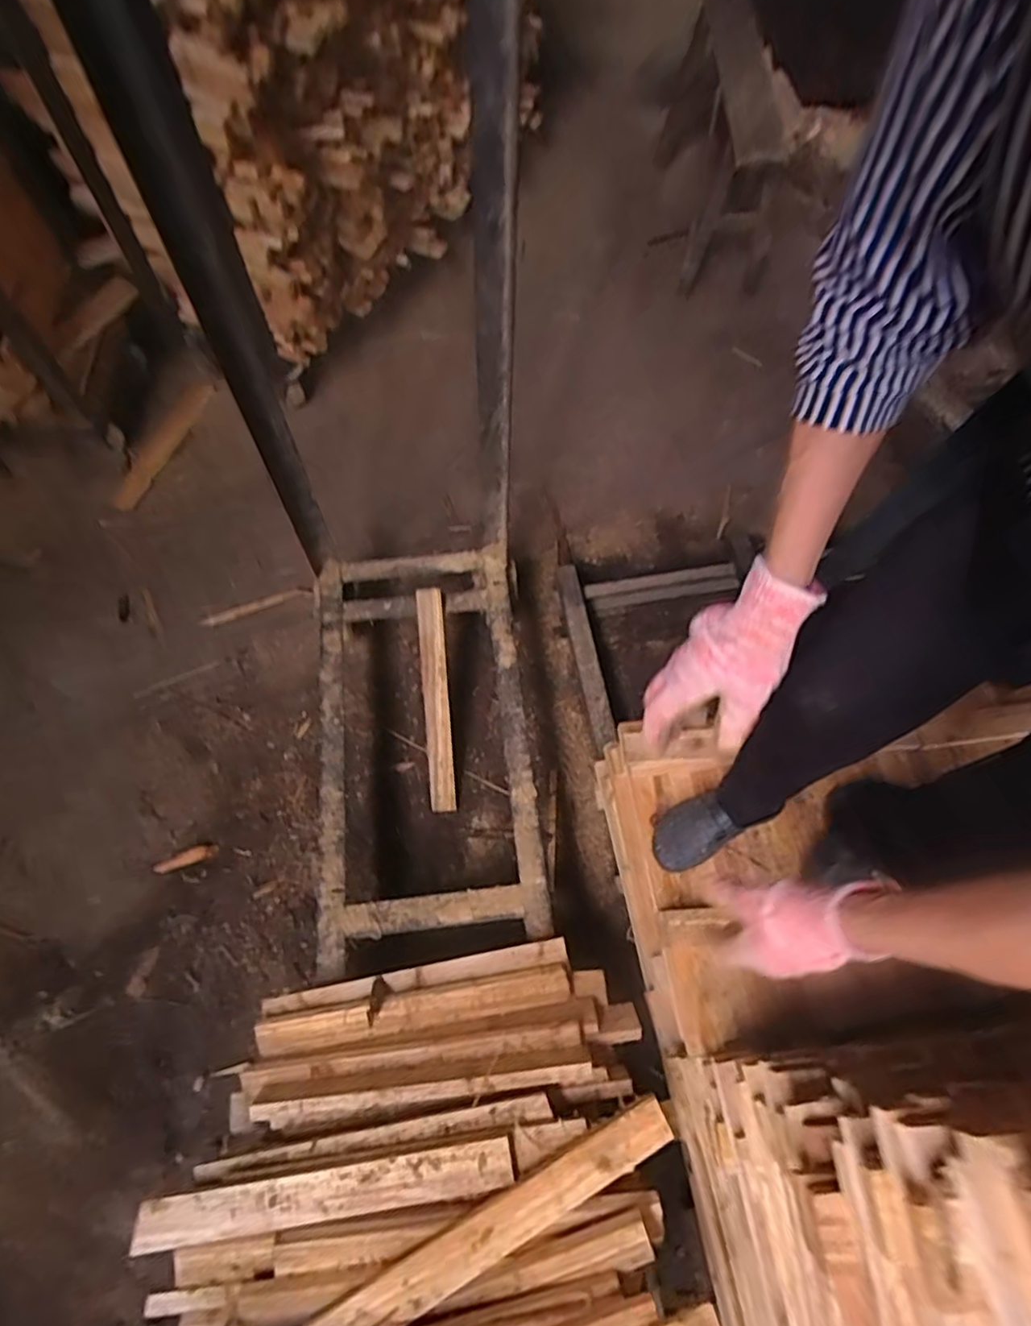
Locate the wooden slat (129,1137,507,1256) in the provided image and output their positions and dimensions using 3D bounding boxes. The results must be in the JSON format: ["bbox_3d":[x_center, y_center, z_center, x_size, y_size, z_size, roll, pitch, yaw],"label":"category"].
[{"bbox_3d":[-0.233,0.666,0.780,0.455,0.022,0.056,-7,64,-5],"label":"wooden slat"}]

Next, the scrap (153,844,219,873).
[{"bbox_3d":[-0.696,0.412,1.315,0.127,0.010,0.034,-18,66,-12],"label":"scrap"}]

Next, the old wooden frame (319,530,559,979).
[{"bbox_3d":[-0.189,0.164,1.319,0.410,0.248,0.801,-4,63,-3],"label":"old wooden frame"}]

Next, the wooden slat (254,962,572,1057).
[{"bbox_3d":[-0.152,0.536,0.968,0.476,0.030,0.054,-8,64,-5],"label":"wooden slat"}]

